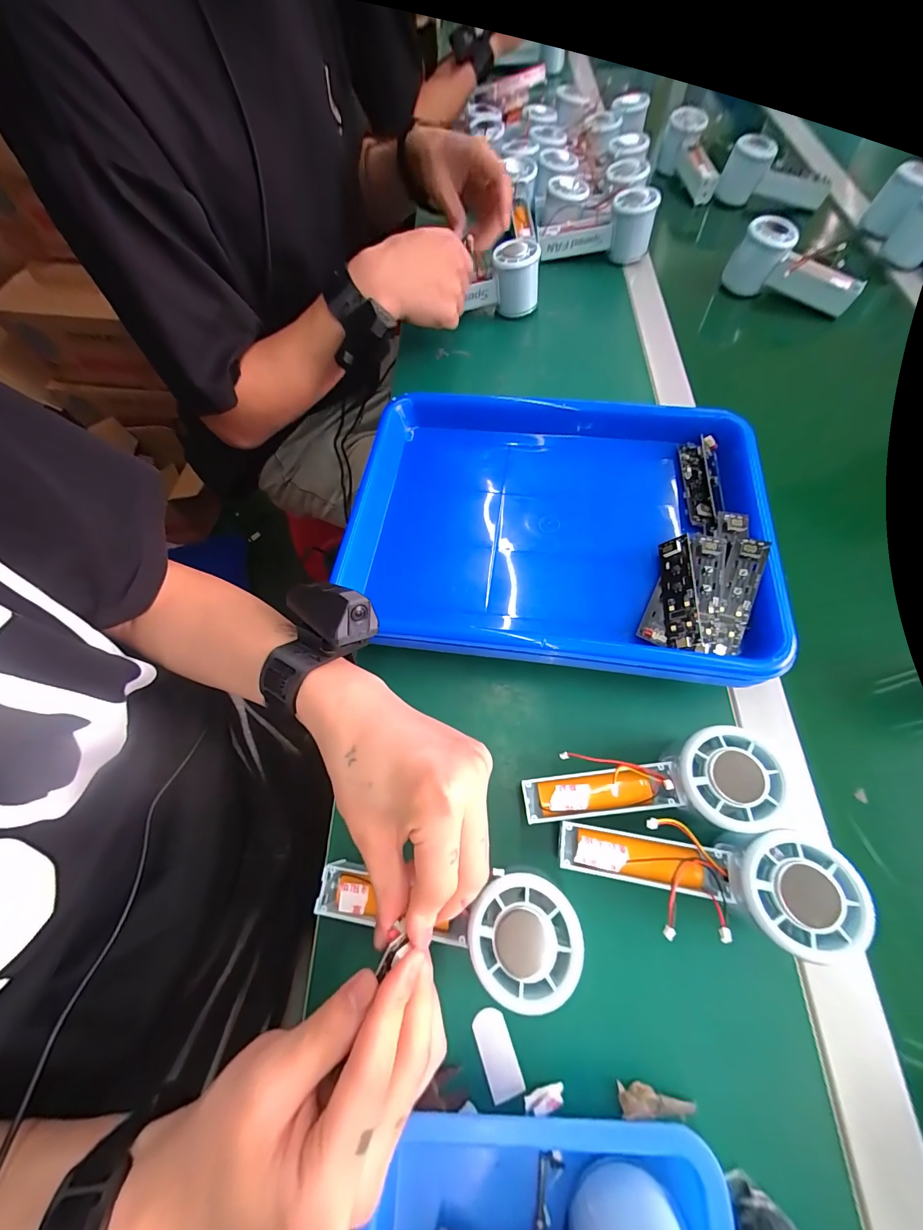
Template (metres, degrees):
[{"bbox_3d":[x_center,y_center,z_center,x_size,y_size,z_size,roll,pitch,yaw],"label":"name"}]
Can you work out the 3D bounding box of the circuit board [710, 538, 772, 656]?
[{"bbox_3d":[0.203,-0.014,0.292,0.022,0.008,0.092,20,80,11],"label":"circuit board"}]

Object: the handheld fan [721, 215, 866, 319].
[{"bbox_3d":[0.418,-0.431,0.499,0.150,0.064,0.062,31,68,16],"label":"handheld fan"}]

